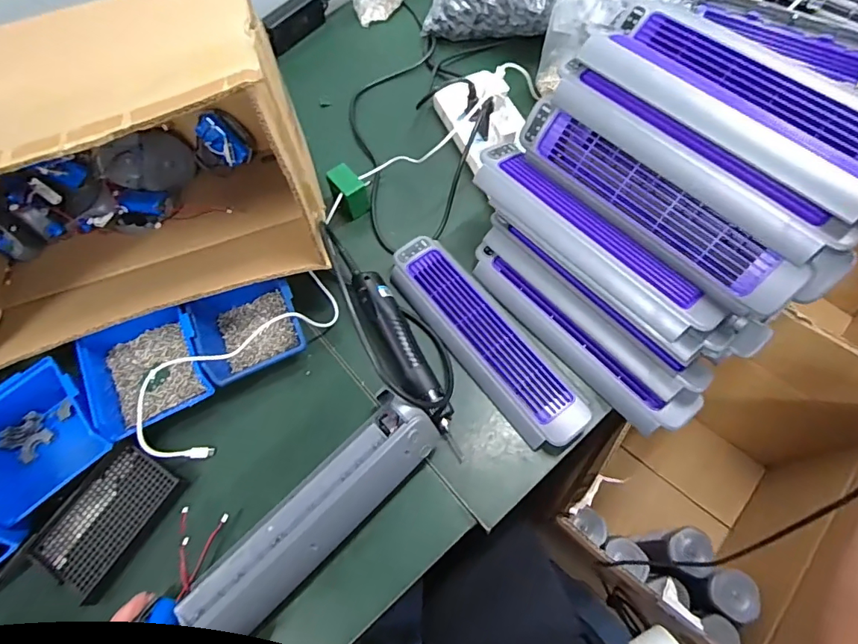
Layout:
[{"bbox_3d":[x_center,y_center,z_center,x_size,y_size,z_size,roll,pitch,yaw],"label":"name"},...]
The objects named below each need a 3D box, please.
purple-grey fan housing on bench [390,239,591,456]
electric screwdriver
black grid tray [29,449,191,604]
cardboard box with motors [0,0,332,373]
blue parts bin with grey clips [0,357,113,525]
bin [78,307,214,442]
[{"bbox_3d":[0.065,0.017,0.563,0.084,0.029,0.296,-35,68,-13],"label":"purple-grey fan housing on bench"},{"bbox_3d":[-0.032,0.042,0.542,0.053,0.031,0.226,-25,66,-8],"label":"electric screwdriver"},{"bbox_3d":[-0.338,0.206,0.506,0.090,0.024,0.140,30,70,16],"label":"black grid tray"},{"bbox_3d":[-0.365,-0.158,0.536,0.447,0.258,0.298,-19,65,-5],"label":"cardboard box with motors"},{"bbox_3d":[-0.416,0.127,0.519,0.116,0.067,0.131,-39,69,-14],"label":"blue parts bin with grey clips"},{"bbox_3d":[-0.315,0.051,0.547,0.120,0.057,0.131,-23,66,-7],"label":"bin"}]

